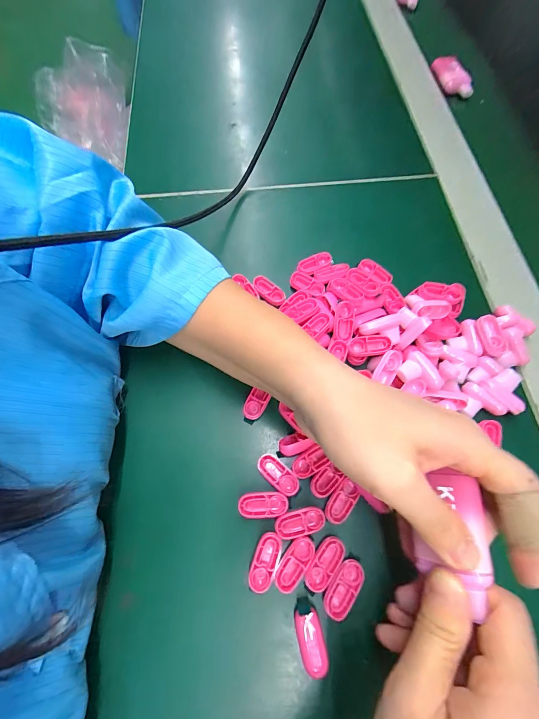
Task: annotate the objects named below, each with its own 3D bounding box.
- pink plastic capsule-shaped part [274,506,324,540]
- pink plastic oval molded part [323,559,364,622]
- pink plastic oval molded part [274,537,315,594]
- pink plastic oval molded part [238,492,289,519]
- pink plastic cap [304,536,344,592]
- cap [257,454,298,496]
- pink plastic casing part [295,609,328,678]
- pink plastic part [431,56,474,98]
[{"bbox_3d":[0.021,0.112,0.211,0.034,0.005,0.015,-14,69,-7],"label":"pink plastic capsule-shaped part"},{"bbox_3d":[0.047,0.145,0.194,0.016,0.004,0.034,34,71,12],"label":"pink plastic oval molded part"},{"bbox_3d":[0.017,0.134,0.201,0.016,0.005,0.034,34,71,12],"label":"pink plastic oval molded part"},{"bbox_3d":[-0.004,0.100,0.212,0.034,0.004,0.016,-1,68,-2],"label":"pink plastic oval molded part"},{"bbox_3d":[0.036,0.132,0.199,0.015,0.004,0.034,33,71,12],"label":"pink plastic cap"},{"bbox_3d":[0.006,0.082,0.221,0.034,0.004,0.014,41,73,14],"label":"cap"},{"bbox_3d":[0.026,0.169,0.183,0.015,0.005,0.032,-12,69,-6],"label":"pink plastic casing part"},{"bbox_3d":[0.244,-0.382,0.412,0.033,0.020,0.070,-22,70,-10],"label":"pink plastic part"}]

